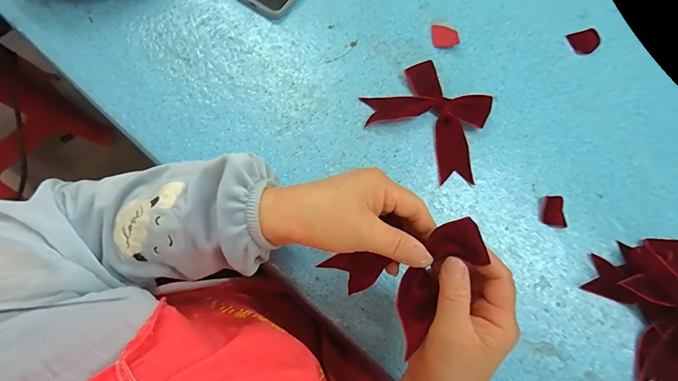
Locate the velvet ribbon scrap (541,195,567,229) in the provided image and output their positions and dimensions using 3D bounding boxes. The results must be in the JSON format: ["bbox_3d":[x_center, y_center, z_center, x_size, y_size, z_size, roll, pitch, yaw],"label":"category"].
[{"bbox_3d":[0.238,0.023,0.396,0.026,0.004,0.035,1,74,-1],"label":"velvet ribbon scrap"}]

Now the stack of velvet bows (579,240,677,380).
[{"bbox_3d":[0.322,0.123,0.349,0.113,0.045,0.147,-3,74,-2],"label":"stack of velvet bows"}]

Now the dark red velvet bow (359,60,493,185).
[{"bbox_3d":[0.112,-0.086,0.417,0.143,0.021,0.105,40,77,9],"label":"dark red velvet bow"}]

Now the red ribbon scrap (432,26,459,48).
[{"bbox_3d":[0.137,-0.198,0.459,0.033,0.004,0.033,0,74,-1],"label":"red ribbon scrap"}]

